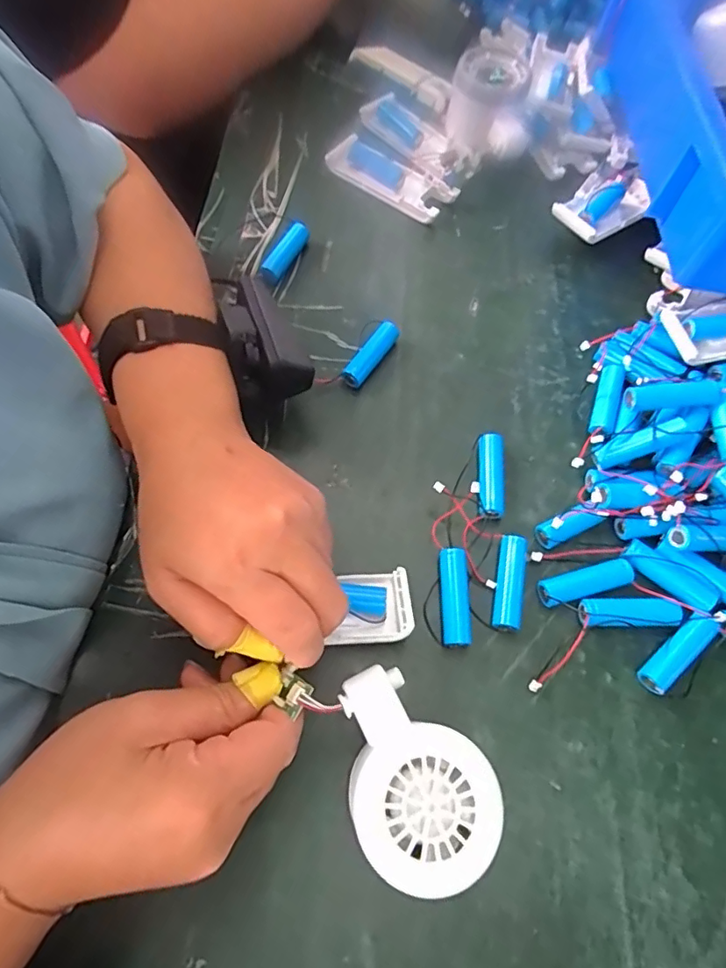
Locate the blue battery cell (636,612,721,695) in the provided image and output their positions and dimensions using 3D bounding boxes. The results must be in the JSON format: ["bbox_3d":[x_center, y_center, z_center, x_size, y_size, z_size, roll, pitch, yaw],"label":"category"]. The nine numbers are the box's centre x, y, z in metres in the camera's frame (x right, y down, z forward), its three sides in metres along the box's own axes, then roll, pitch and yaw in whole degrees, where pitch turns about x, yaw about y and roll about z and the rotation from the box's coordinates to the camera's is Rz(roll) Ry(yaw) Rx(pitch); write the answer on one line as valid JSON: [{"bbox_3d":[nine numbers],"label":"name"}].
[{"bbox_3d":[0.162,0.087,0.275,0.047,0.015,0.017,-40,72,-18],"label":"blue battery cell"}]

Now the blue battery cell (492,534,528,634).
[{"bbox_3d":[0.079,0.053,0.290,0.014,0.013,0.049,10,65,3],"label":"blue battery cell"}]

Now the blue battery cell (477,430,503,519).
[{"bbox_3d":[0.074,-0.005,0.315,0.015,0.016,0.050,2,65,-1],"label":"blue battery cell"}]

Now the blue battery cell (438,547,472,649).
[{"bbox_3d":[0.048,0.061,0.287,0.014,0.016,0.050,1,65,-1],"label":"blue battery cell"}]

